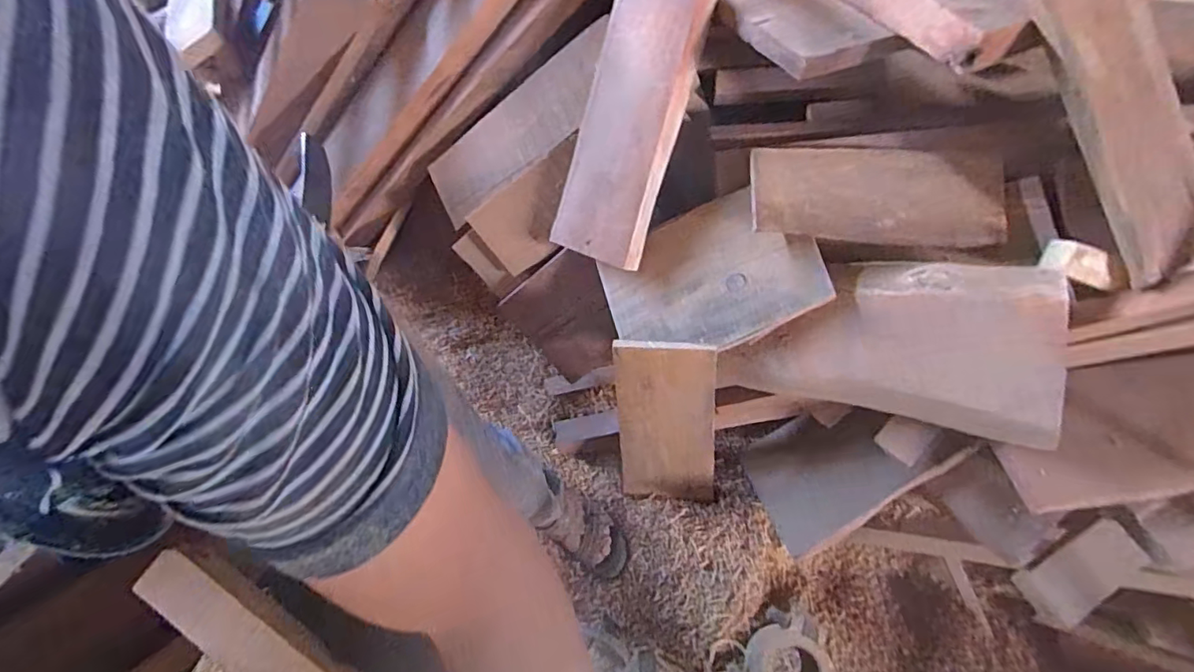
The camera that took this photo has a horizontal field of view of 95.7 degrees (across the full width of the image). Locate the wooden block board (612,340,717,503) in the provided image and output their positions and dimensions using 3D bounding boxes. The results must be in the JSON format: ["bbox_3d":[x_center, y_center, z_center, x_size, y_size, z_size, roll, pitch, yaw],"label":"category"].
[{"bbox_3d":[0.119,0.161,0.959,0.173,0.348,0.022,5,33,20],"label":"wooden block board"}]

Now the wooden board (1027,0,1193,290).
[{"bbox_3d":[0.694,-0.285,0.710,0.174,0.030,0.414,-37,103,-12],"label":"wooden board"}]

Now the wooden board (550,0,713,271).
[{"bbox_3d":[0.046,-0.343,0.886,0.184,0.033,0.440,25,111,31],"label":"wooden board"}]

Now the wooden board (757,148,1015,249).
[{"bbox_3d":[0.419,-0.211,0.814,0.358,0.022,0.146,3,74,6],"label":"wooden board"}]

